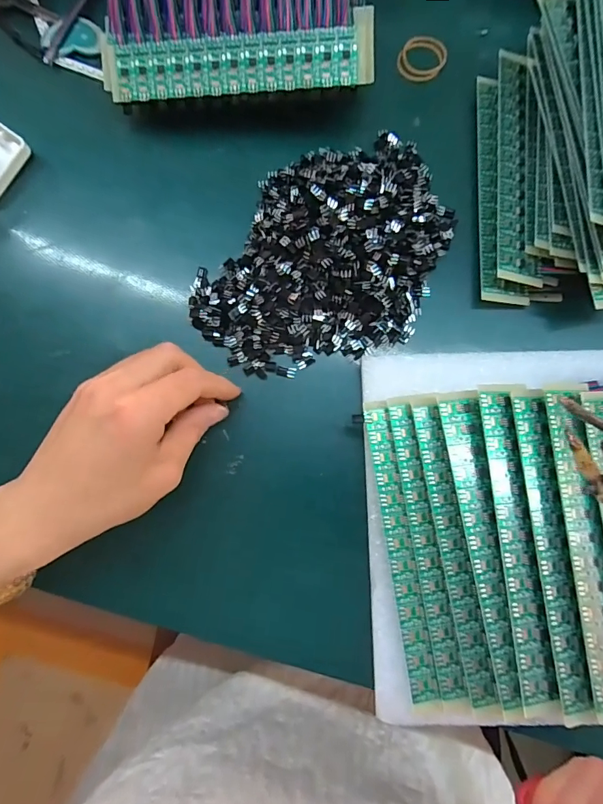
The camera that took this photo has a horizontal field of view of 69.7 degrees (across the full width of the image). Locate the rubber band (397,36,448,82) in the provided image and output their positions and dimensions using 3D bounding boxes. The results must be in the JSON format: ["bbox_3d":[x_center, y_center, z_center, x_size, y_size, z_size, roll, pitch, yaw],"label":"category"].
[{"bbox_3d":[0.088,-0.250,0.316,0.034,0.007,0.031,0,81,1],"label":"rubber band"}]

